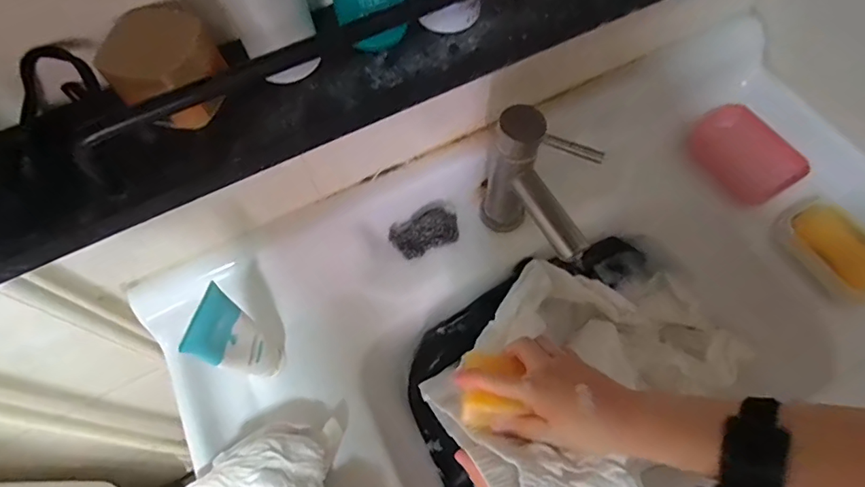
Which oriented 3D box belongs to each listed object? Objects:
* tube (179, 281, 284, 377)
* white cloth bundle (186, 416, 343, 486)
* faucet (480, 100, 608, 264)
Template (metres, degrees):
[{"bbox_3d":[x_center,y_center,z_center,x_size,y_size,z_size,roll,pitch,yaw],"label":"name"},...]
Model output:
[{"bbox_3d":[-0.181,0.094,0.463,0.024,0.155,0.056,12,64,8],"label":"tube"},{"bbox_3d":[-0.143,0.205,0.435,0.085,0.053,0.125,39,71,20],"label":"white cloth bundle"},{"bbox_3d":[0.120,-0.047,0.508,0.068,0.173,0.128,-33,66,-14],"label":"faucet"}]

